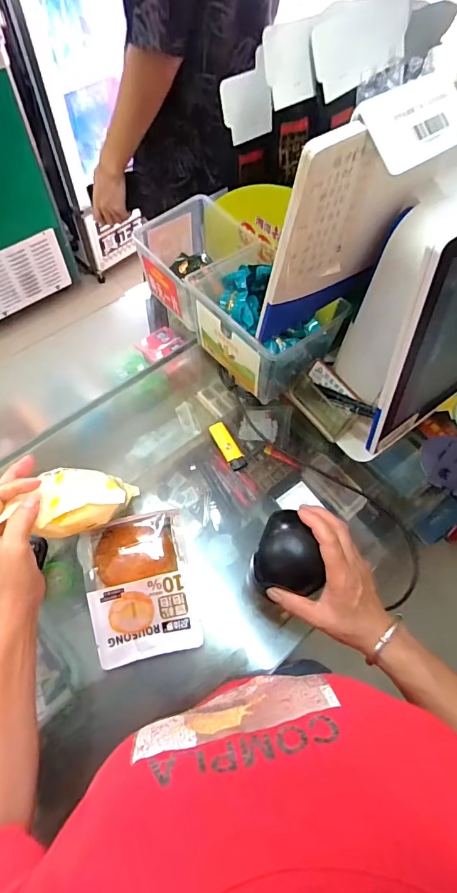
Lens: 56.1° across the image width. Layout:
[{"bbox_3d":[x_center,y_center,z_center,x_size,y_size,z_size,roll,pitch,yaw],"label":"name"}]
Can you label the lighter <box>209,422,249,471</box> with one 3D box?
[{"bbox_3d":[-0.001,-0.001,0.624,0.024,0.012,0.078,-26,68,-15],"label":"lighter"}]

